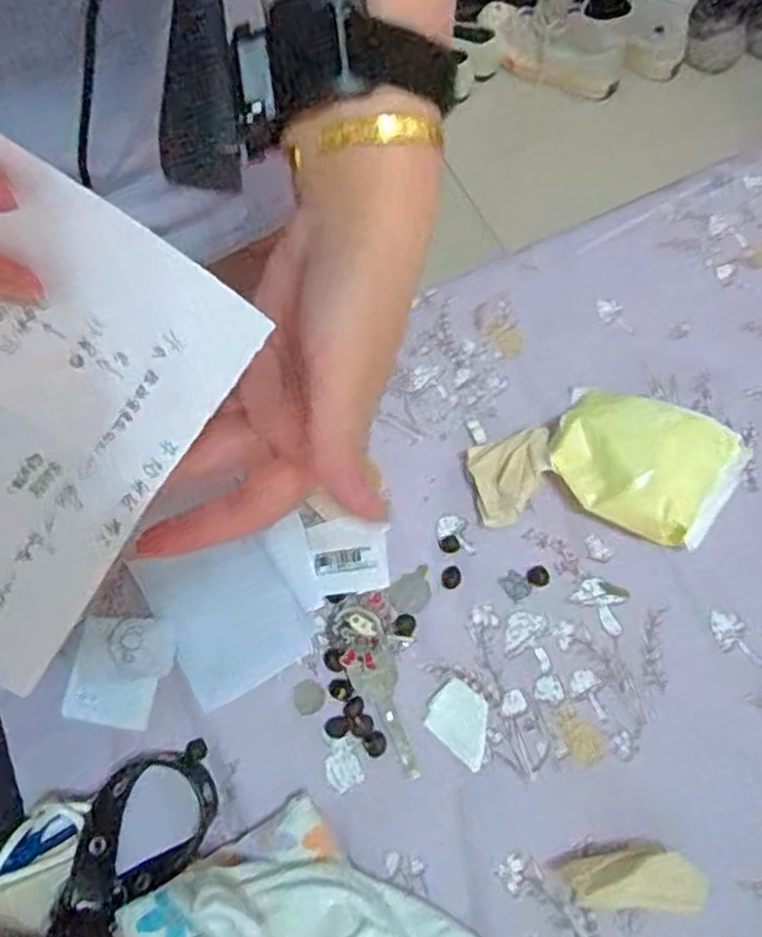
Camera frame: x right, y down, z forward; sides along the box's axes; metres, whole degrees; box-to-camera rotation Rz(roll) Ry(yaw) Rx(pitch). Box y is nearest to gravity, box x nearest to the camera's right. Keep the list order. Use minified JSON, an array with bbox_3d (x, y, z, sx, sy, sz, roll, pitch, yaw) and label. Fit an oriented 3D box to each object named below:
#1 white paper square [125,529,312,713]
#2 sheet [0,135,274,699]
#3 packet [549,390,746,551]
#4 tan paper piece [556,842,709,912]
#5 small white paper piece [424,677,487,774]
[{"bbox_3d":[-0.094,0.083,0.447,0.075,0.007,0.097,-30,70,-10],"label":"white paper square"},{"bbox_3d":[-0.111,-0.019,0.217,0.107,0.057,0.129,37,102,-18],"label":"sheet"},{"bbox_3d":[0.159,-0.003,0.458,0.108,0.048,0.087,28,72,12],"label":"packet"},{"bbox_3d":[0.128,0.206,0.374,0.071,0.018,0.028,2,68,3],"label":"tan paper piece"},{"bbox_3d":[0.047,0.143,0.421,0.042,0.004,0.033,41,75,16],"label":"small white paper piece"}]

